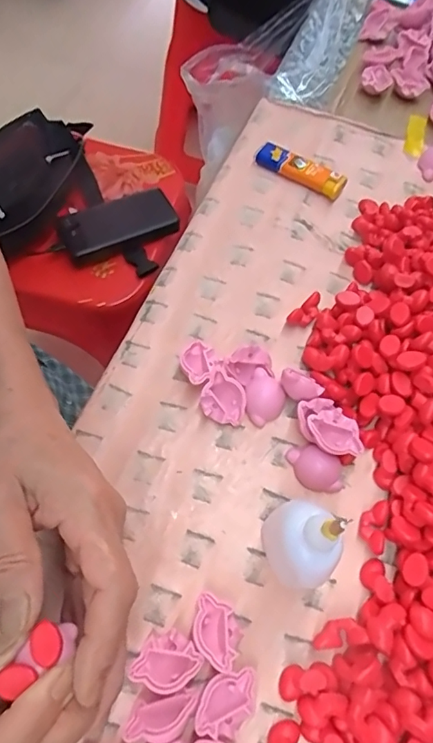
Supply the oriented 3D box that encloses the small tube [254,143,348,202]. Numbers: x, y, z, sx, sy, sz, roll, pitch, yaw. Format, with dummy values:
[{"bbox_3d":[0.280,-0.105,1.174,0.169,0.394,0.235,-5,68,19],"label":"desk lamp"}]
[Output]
[{"bbox_3d":[0.070,-0.169,0.422,0.079,0.015,0.019,33,66,10],"label":"small tube"}]

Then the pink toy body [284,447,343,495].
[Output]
[{"bbox_3d":[0.062,0.061,0.314,0.037,0.015,0.023,24,65,6],"label":"pink toy body"}]

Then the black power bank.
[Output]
[{"bbox_3d":[-0.130,-0.196,0.674,0.152,0.022,0.073,-21,68,-15],"label":"black power bank"}]

